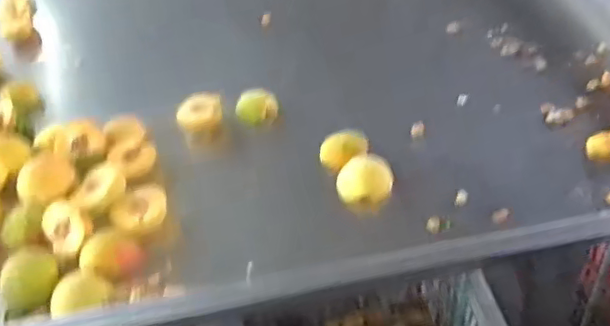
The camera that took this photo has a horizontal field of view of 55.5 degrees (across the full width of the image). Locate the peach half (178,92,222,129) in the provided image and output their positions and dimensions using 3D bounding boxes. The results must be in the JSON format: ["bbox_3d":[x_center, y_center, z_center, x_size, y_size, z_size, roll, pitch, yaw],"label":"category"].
[{"bbox_3d":[-0.140,-0.071,0.769,0.059,0.025,0.046,-14,44,-7],"label":"peach half"}]

